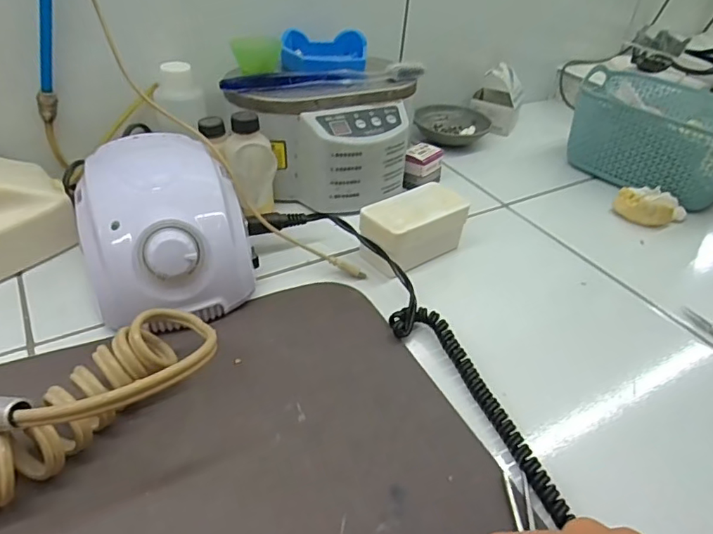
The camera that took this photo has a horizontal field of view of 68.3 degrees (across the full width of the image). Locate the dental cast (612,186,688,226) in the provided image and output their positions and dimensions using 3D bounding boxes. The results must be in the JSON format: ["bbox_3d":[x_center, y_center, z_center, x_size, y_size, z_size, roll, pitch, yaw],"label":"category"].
[{"bbox_3d":[0.275,-0.058,0.494,0.055,0.022,0.042,-15,43,-24],"label":"dental cast"}]

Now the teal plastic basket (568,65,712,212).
[{"bbox_3d":[0.315,-0.136,0.547,0.125,0.078,0.174,-19,45,-28],"label":"teal plastic basket"}]

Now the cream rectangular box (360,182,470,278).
[{"bbox_3d":[0.042,-0.031,0.414,0.088,0.043,0.047,-28,49,-35],"label":"cream rectangular box"}]

